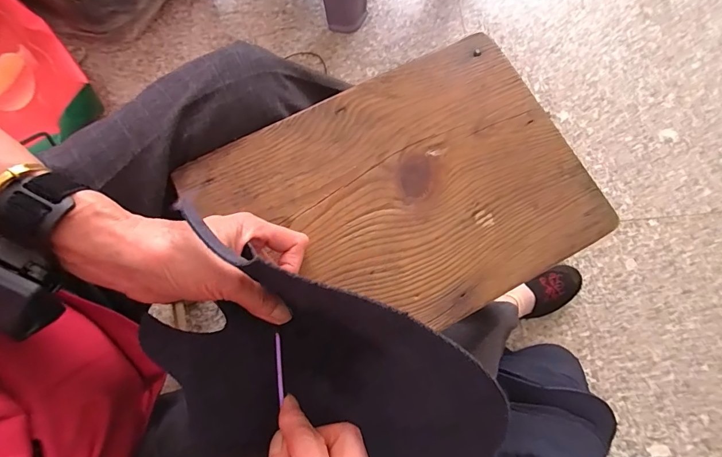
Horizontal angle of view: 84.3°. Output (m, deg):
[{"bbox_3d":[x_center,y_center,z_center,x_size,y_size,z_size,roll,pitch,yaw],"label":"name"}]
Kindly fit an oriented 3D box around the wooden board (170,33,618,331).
[{"bbox_3d":[0.038,-0.029,0.353,0.317,0.018,0.227,-27,77,-6],"label":"wooden board"}]

